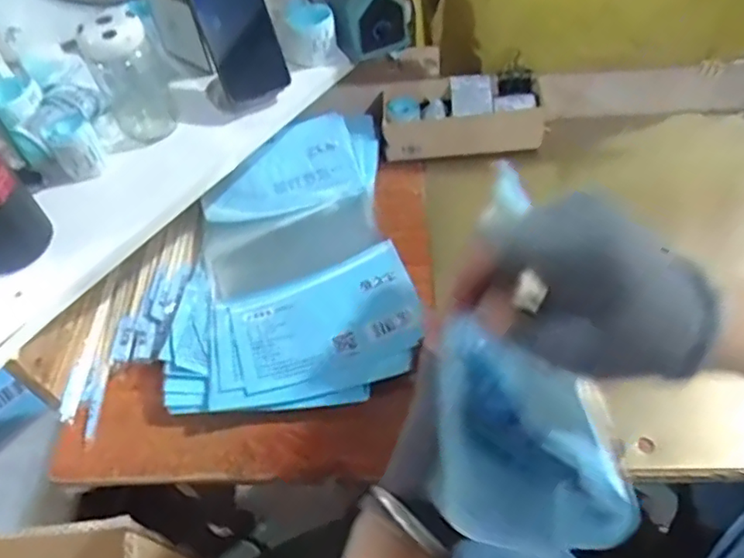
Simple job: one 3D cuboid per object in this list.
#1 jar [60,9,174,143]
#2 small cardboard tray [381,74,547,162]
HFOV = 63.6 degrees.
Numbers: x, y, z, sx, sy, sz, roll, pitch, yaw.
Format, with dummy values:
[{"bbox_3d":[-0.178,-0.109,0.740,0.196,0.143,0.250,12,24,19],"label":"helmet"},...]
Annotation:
[{"bbox_3d":[-0.271,-0.227,0.657,0.073,0.137,0.073,-2,52,3],"label":"jar"},{"bbox_3d":[0.121,-0.218,0.802,0.211,0.067,0.085,-2,52,4],"label":"small cardboard tray"}]

